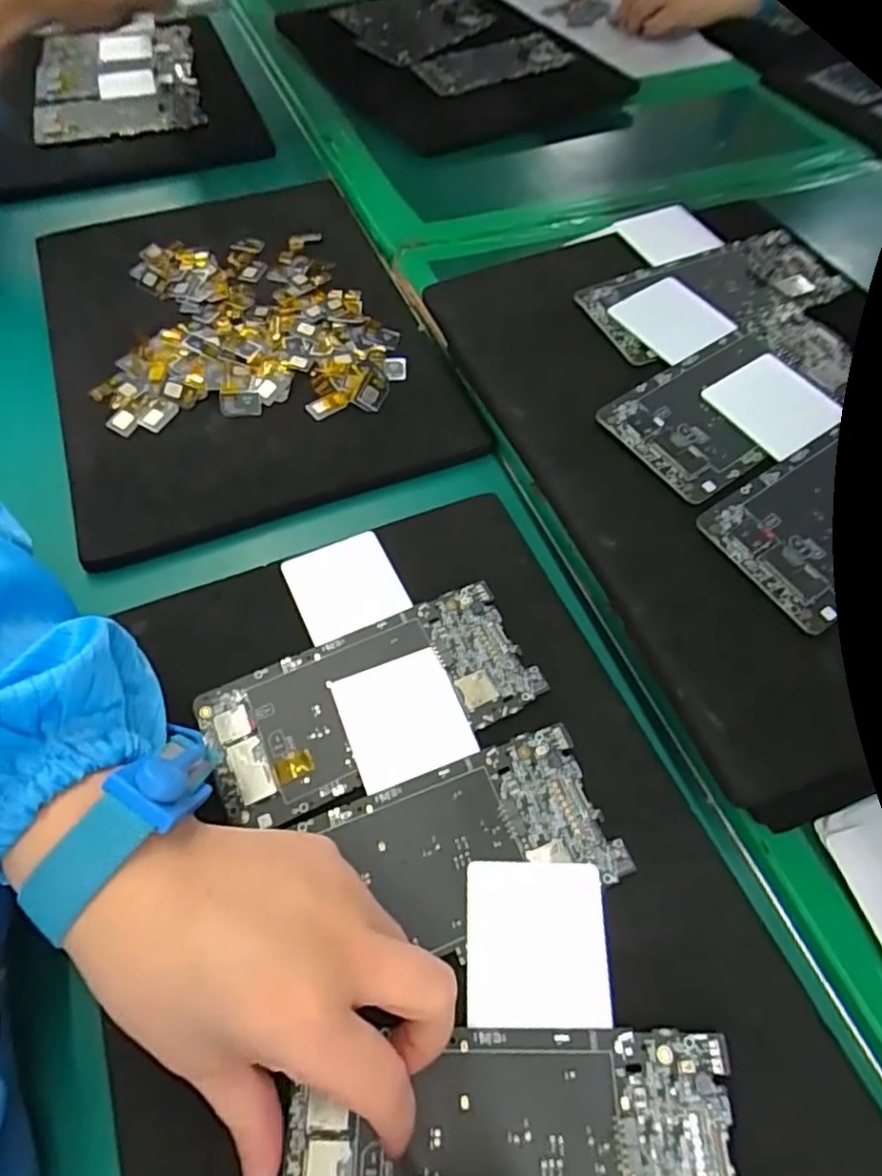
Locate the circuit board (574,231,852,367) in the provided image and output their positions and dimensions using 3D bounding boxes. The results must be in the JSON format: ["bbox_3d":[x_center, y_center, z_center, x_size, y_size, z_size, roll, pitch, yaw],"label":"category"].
[{"bbox_3d":[0.169,-0.180,0.387,0.159,0.008,0.076,-19,61,-12],"label":"circuit board"}]

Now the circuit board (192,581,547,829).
[{"bbox_3d":[-0.033,0.052,0.306,0.152,0.004,0.069,-22,61,-14],"label":"circuit board"}]

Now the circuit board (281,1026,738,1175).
[{"bbox_3d":[0.025,0.197,0.216,0.155,0.005,0.072,-4,59,-4],"label":"circuit board"}]

